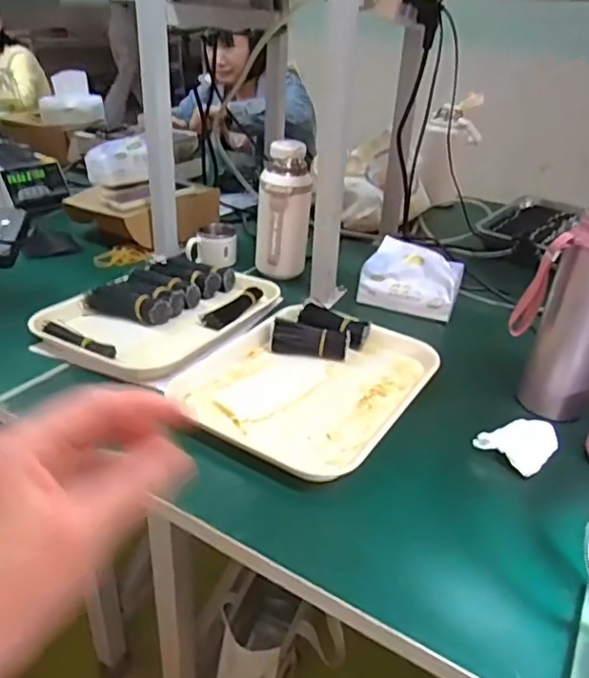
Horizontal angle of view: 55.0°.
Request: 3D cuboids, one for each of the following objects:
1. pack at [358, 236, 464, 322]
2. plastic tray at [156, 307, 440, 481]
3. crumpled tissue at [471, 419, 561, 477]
[{"bbox_3d":[0.177,-0.092,0.858,0.147,0.083,0.076,15,32,17],"label":"pack"},{"bbox_3d":[0.018,0.047,0.667,0.232,0.023,0.277,20,34,25],"label":"plastic tray"},{"bbox_3d":[0.233,0.109,0.591,0.068,0.032,0.076,23,35,28],"label":"crumpled tissue"}]

